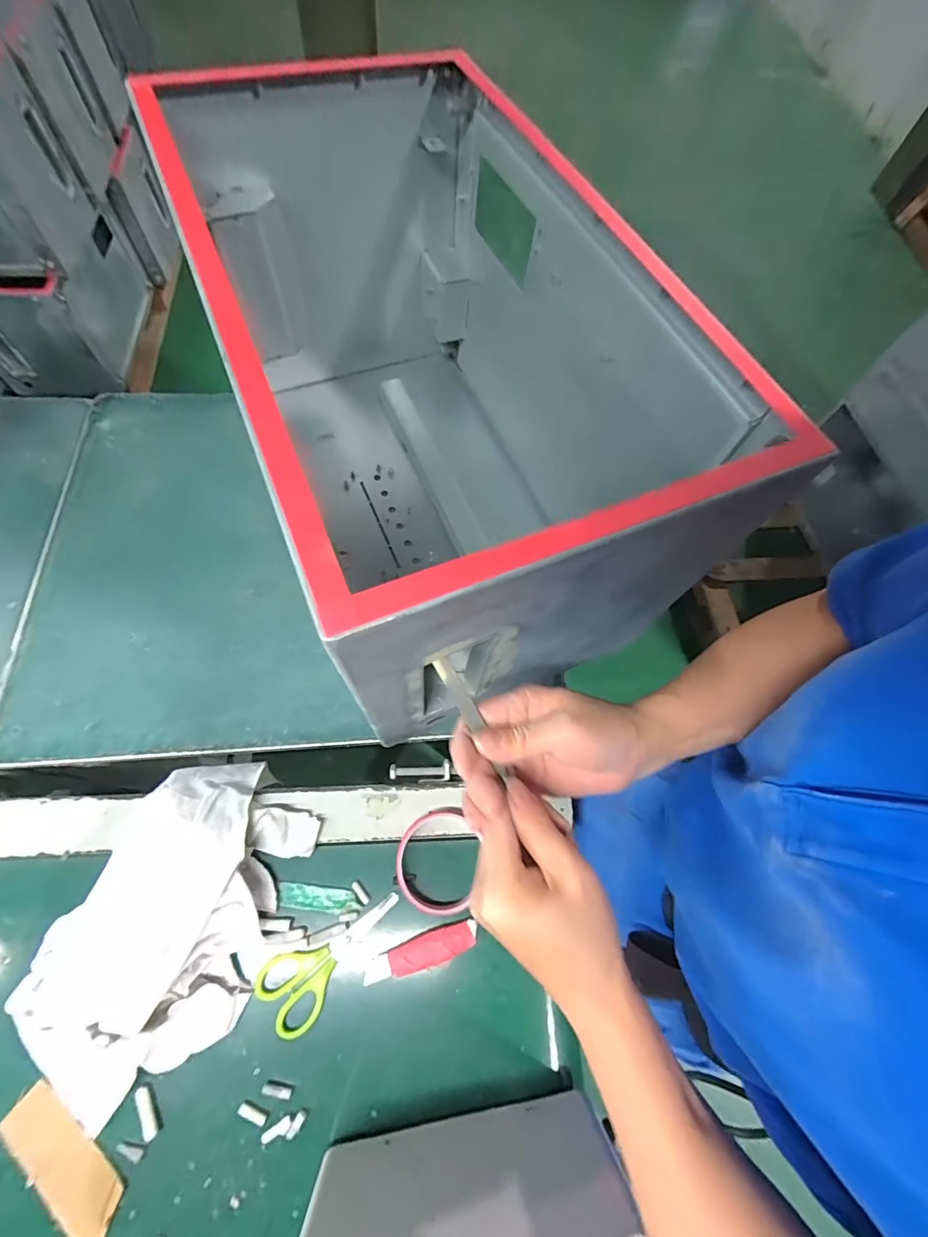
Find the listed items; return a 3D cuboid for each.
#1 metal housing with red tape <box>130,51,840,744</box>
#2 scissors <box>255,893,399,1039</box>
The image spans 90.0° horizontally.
[{"bbox_3d":[-0.033,-0.222,0.468,0.308,0.325,0.555,-22,70,-10],"label":"metal housing with red tape"},{"bbox_3d":[-0.111,0.296,0.403,0.129,0.004,0.058,-30,72,-13],"label":"scissors"}]

